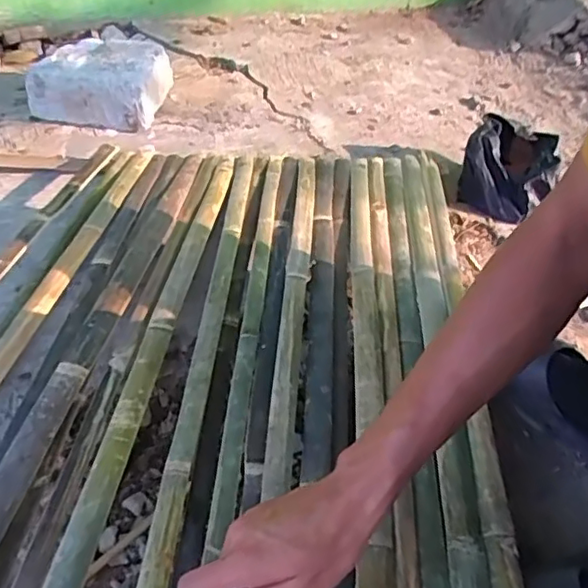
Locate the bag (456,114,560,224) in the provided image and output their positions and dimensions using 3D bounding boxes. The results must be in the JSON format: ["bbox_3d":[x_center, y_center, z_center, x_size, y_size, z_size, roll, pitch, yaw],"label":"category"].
[{"bbox_3d":[0.375,-0.228,1.069,0.143,0.101,0.163,17,47,13],"label":"bag"}]

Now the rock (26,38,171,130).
[{"bbox_3d":[-0.363,-0.409,1.168,0.227,0.102,0.181,8,45,4],"label":"rock"}]

